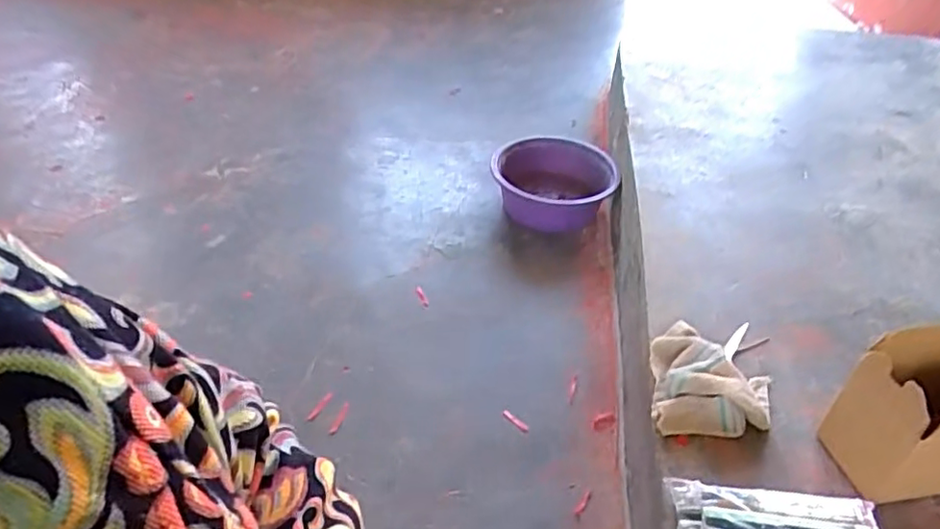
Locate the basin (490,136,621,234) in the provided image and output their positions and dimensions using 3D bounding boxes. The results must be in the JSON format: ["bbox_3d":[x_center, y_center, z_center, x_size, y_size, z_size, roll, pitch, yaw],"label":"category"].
[{"bbox_3d":[0.183,-0.177,1.367,0.262,0.111,0.221,1,41,-1],"label":"basin"}]

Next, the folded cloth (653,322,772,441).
[{"bbox_3d":[0.322,0.150,0.809,0.151,0.060,0.164,10,41,9],"label":"folded cloth"}]

